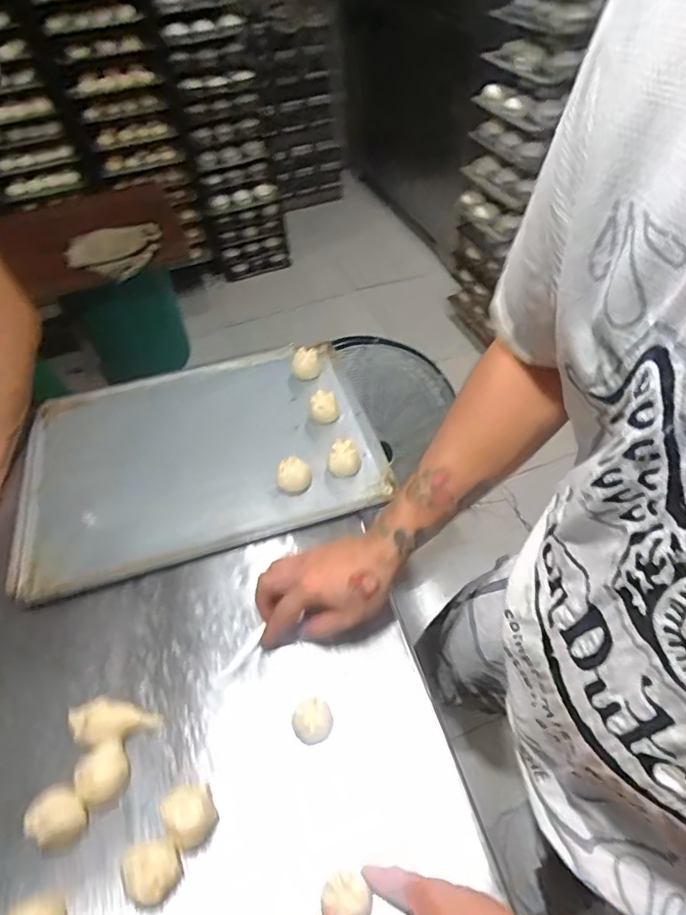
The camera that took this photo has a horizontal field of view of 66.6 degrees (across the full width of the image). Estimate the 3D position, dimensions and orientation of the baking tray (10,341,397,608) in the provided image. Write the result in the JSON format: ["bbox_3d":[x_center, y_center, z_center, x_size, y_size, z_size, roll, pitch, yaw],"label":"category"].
[{"bbox_3d":[-0.199,-0.018,0.703,0.454,0.032,0.335,-16,51,-9],"label":"baking tray"}]

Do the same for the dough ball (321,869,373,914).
[{"bbox_3d":[0.003,0.331,0.394,0.036,0.026,0.033,-2,50,3],"label":"dough ball"}]

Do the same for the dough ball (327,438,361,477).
[{"bbox_3d":[0.002,0.001,0.670,0.040,0.031,0.040,-2,50,3],"label":"dough ball"}]

